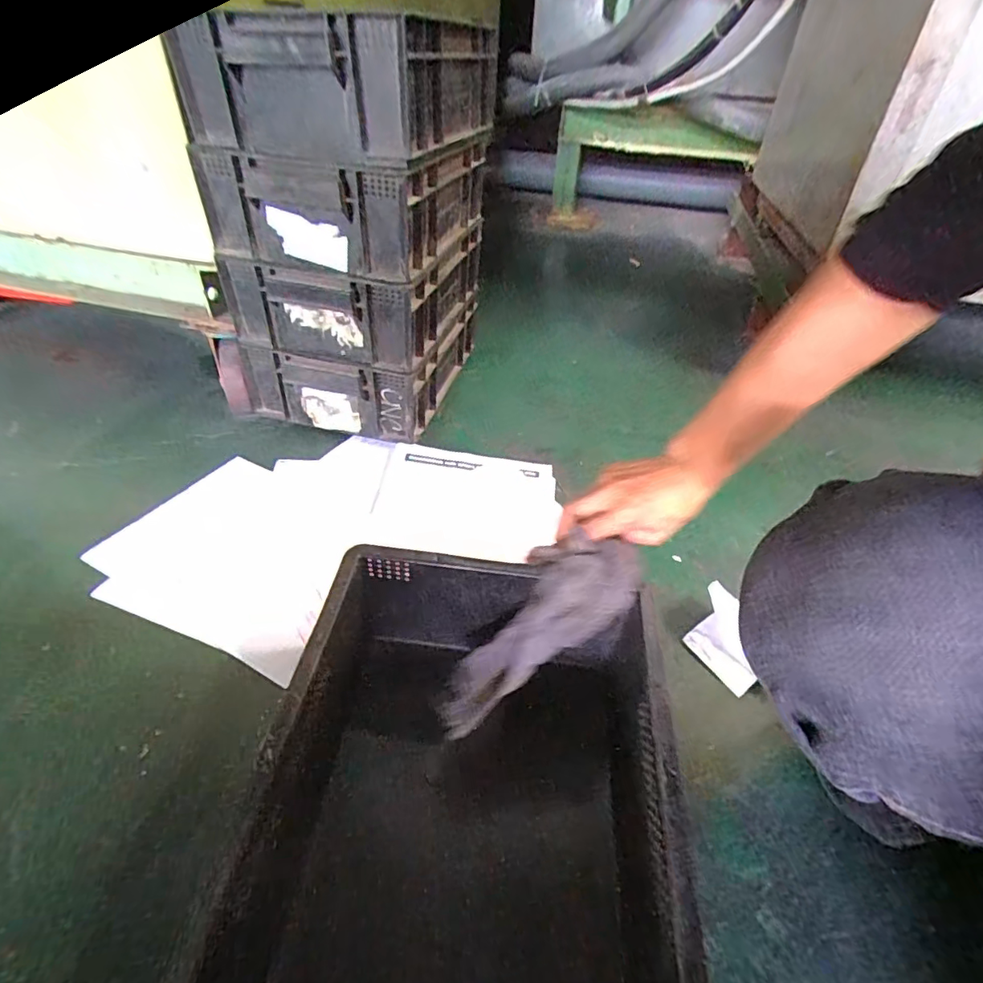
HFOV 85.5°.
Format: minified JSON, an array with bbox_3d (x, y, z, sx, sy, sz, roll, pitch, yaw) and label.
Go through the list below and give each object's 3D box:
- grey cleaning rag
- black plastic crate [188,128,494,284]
[{"bbox_3d":[0.030,0.103,0.421,0.192,0.042,0.084,-43,50,0],"label":"grey cleaning rag"},{"bbox_3d":[-0.148,-0.370,0.657,0.226,0.106,0.342,12,40,10],"label":"black plastic crate"}]

